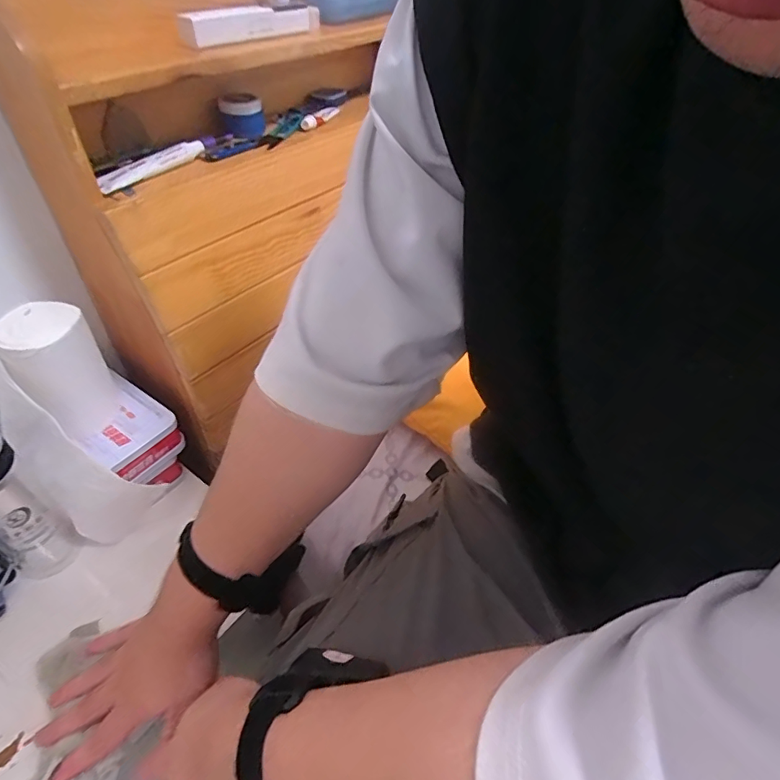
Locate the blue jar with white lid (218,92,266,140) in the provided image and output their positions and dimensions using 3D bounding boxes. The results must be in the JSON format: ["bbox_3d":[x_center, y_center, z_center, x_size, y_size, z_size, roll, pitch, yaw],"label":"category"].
[{"bbox_3d":[-0.175,-0.328,0.580,0.049,0.037,0.053,-5,46,-9],"label":"blue jar with white lid"}]

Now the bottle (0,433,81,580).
[{"bbox_3d":[-0.377,0.117,0.479,0.059,0.179,0.061,27,50,21],"label":"bottle"}]

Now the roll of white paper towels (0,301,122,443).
[{"bbox_3d":[-0.340,-0.015,0.507,0.077,0.131,0.070,2,46,-2],"label":"roll of white paper towels"}]

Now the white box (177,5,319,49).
[{"bbox_3d":[-0.144,-0.398,0.523,0.021,0.026,0.176,32,52,25],"label":"white box"}]

